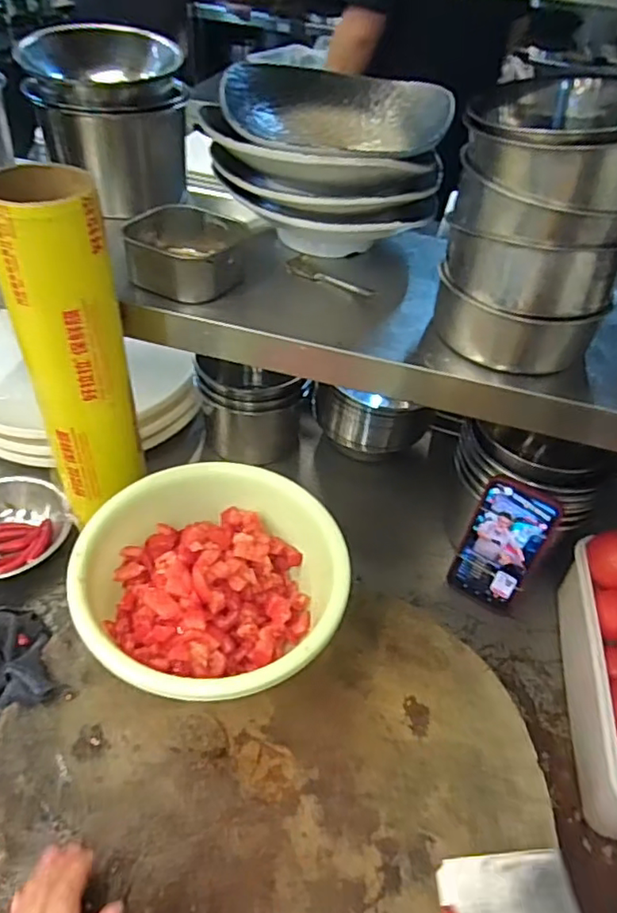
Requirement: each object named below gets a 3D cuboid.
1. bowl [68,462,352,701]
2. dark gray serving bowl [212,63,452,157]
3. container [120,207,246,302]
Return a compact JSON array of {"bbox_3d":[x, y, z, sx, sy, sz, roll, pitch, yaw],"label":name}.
[{"bbox_3d":[-0.085,0.114,0.538,0.220,0.089,0.227,3,44,-3],"label":"bowl"},{"bbox_3d":[0.027,-0.375,0.647,0.238,0.060,0.135,-7,46,-14],"label":"dark gray serving bowl"},{"bbox_3d":[-0.122,-0.203,0.589,0.116,0.046,0.108,10,44,4],"label":"container"}]

